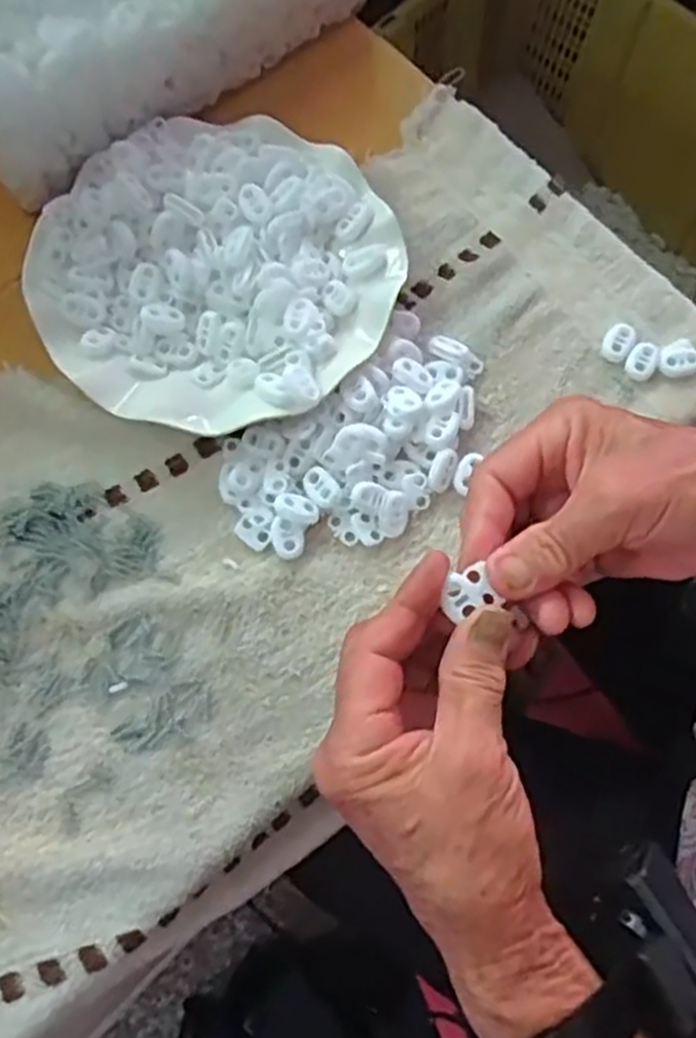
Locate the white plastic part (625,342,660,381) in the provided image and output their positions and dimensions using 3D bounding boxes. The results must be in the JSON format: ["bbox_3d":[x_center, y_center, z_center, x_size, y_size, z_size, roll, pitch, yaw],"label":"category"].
[{"bbox_3d":[0.156,-0.084,0.413,0.015,0.006,0.022,34,75,9],"label":"white plastic part"}]

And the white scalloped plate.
[{"bbox_3d":[-0.066,-0.130,0.405,0.174,0.030,0.179,0,73,-1],"label":"white scalloped plate"}]

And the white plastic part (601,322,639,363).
[{"bbox_3d":[0.145,-0.095,0.418,0.016,0.007,0.024,33,75,8],"label":"white plastic part"}]

